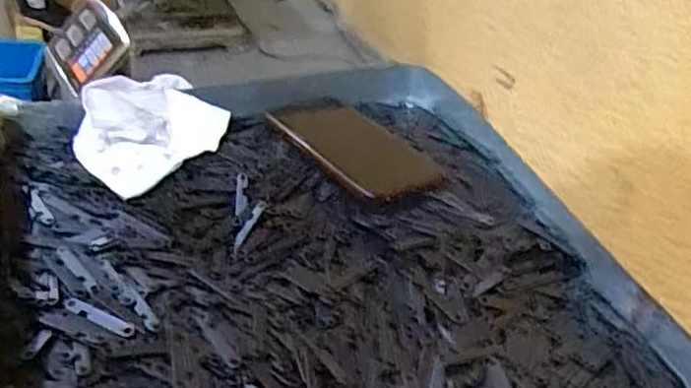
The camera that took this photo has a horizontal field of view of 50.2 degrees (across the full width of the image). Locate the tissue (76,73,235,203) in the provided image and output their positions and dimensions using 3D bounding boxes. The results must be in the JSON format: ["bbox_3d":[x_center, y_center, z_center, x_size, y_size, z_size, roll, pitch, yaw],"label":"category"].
[{"bbox_3d":[-0.152,-0.055,0.583,0.113,0.058,0.084,-20,41,-30],"label":"tissue"}]

